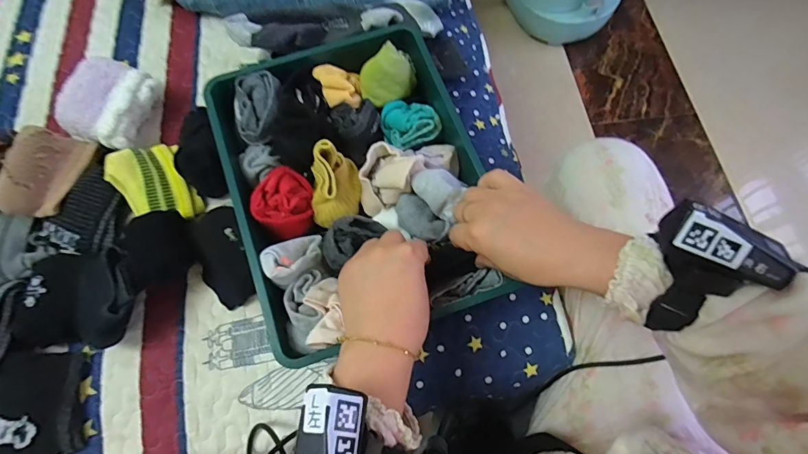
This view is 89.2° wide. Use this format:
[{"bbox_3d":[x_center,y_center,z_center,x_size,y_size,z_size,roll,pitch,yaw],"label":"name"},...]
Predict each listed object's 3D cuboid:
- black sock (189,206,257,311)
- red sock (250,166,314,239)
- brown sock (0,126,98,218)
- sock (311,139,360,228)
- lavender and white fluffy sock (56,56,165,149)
[{"bbox_3d":[-0.180,0.029,0.417,0.059,0.055,0.097,-14,69,-5],"label":"black sock"},{"bbox_3d":[-0.113,-0.023,0.396,0.046,0.044,0.058,25,71,10],"label":"red sock"},{"bbox_3d":[-0.375,-0.059,0.423,0.062,0.036,0.096,5,69,3],"label":"brown sock"},{"bbox_3d":[-0.068,-0.043,0.388,0.050,0.071,0.052,-15,69,-5],"label":"sock"},{"bbox_3d":[-0.329,-0.136,0.466,0.088,0.067,0.103,0,69,1],"label":"lavender and white fluffy sock"}]

